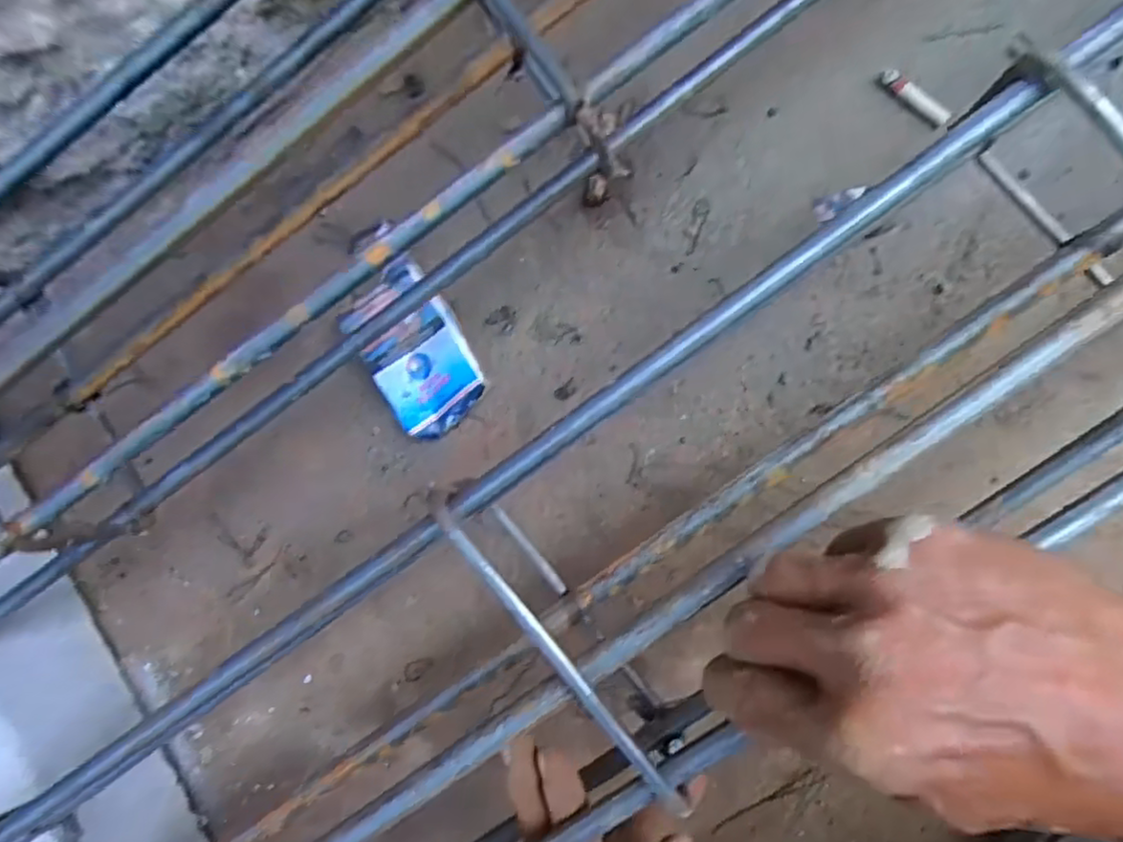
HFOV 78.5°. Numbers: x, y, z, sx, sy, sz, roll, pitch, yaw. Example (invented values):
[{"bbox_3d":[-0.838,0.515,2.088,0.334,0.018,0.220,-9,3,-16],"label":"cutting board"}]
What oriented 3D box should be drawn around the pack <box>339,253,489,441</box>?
[{"bbox_3d":[-0.082,-0.040,0.388,0.054,0.027,0.093,-27,83,7],"label":"pack"}]

